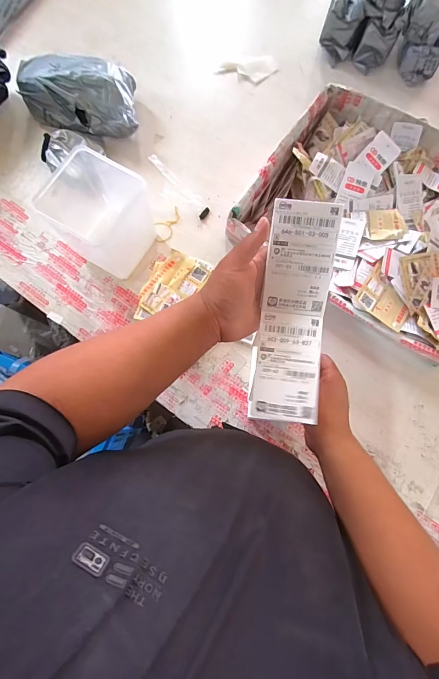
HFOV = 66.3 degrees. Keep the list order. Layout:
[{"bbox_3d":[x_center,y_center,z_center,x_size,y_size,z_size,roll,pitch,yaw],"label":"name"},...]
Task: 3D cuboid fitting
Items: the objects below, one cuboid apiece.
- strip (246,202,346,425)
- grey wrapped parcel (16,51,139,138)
[{"bbox_3d":[0.088,-0.030,0.400,0.077,0.030,0.251,7,95,3],"label":"strip"},{"bbox_3d":[-0.308,-0.545,0.747,0.270,0.100,0.133,12,76,4],"label":"grey wrapped parcel"}]

